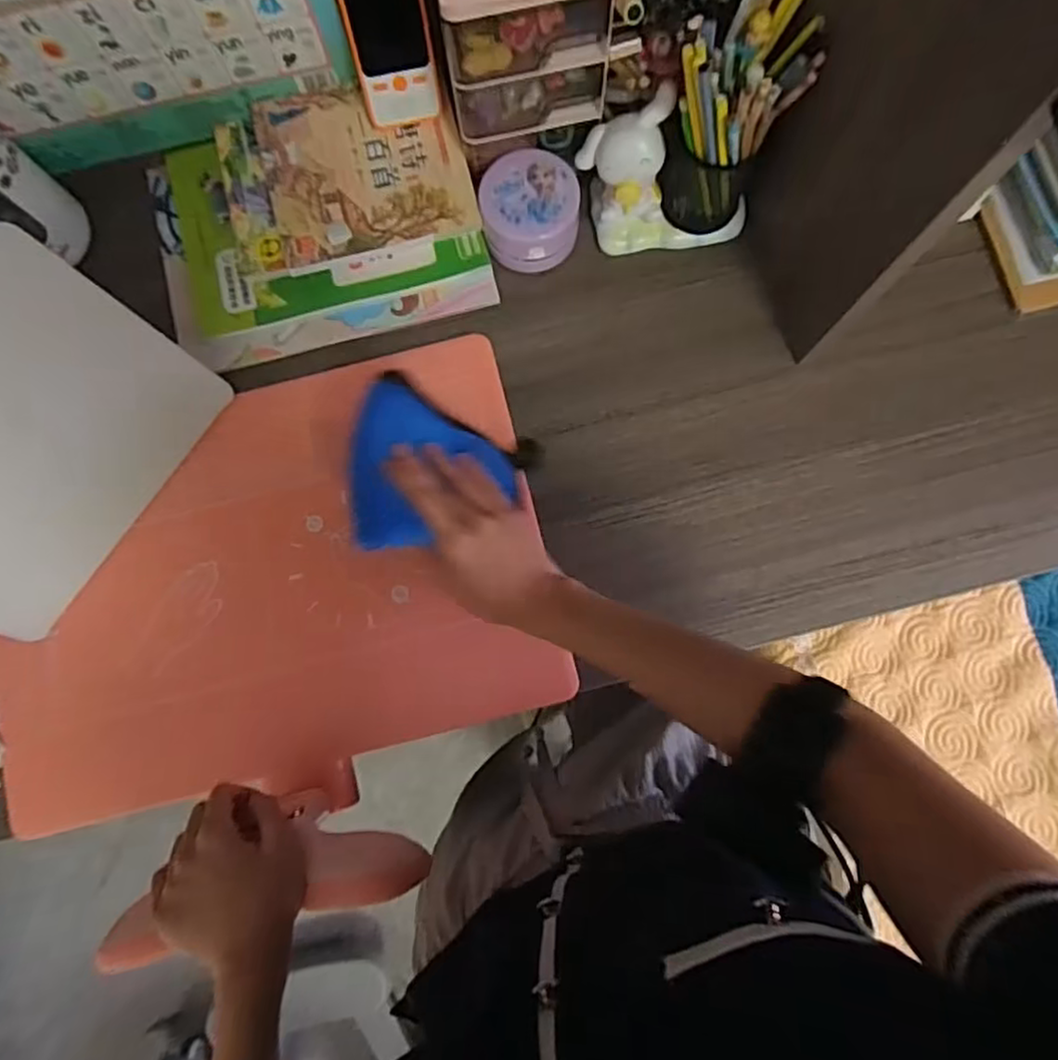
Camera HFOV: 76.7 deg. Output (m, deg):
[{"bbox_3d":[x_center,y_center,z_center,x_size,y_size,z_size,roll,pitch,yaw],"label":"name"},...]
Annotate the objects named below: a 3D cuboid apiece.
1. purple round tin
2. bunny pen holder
[{"bbox_3d":[0.001,-0.272,0.572,0.081,0.054,0.084,0,81,1],"label":"purple round tin"},{"bbox_3d":[0.115,-0.288,0.546,0.136,0.098,0.070,-4,81,1],"label":"bunny pen holder"}]

